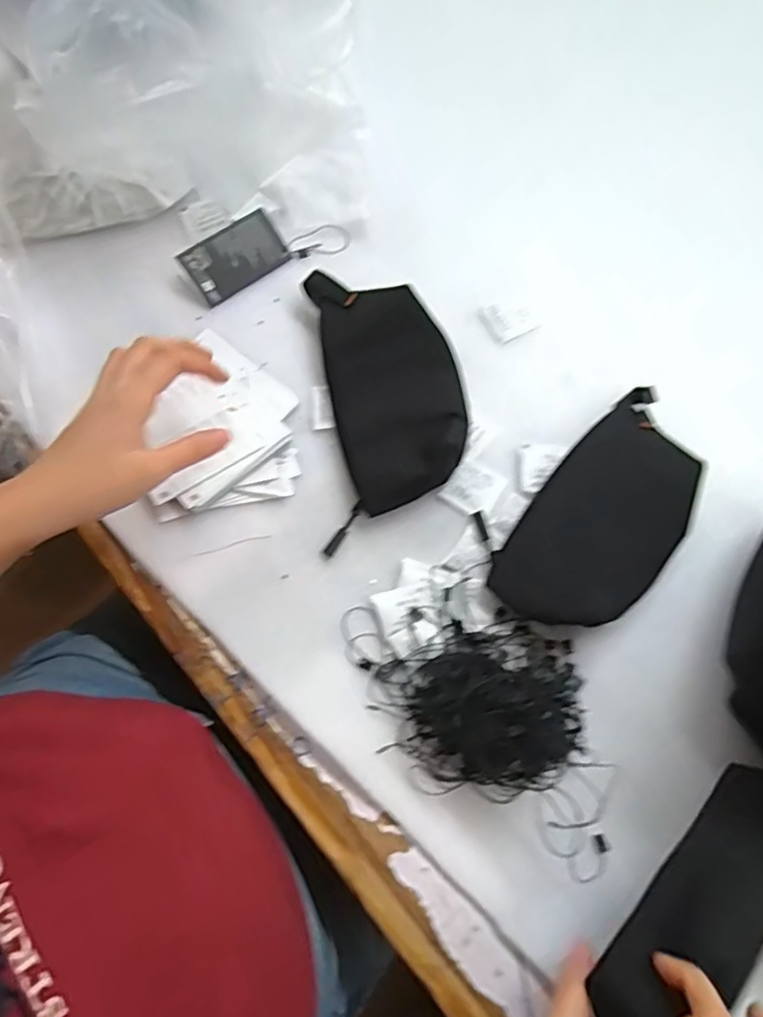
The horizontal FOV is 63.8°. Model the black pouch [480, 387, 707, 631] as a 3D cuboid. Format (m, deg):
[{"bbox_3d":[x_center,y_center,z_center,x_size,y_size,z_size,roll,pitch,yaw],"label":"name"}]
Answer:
[{"bbox_3d":[0.162,0.003,0.442,0.194,0.020,0.111,-37,74,-12],"label":"black pouch"}]

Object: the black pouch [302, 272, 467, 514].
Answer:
[{"bbox_3d":[0.008,-0.101,0.475,0.095,0.031,0.198,-11,70,-3],"label":"black pouch"}]

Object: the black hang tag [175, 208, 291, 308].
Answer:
[{"bbox_3d":[-0.127,-0.219,0.535,0.088,0.011,0.049,-38,105,-13],"label":"black hang tag"}]

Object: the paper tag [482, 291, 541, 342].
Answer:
[{"bbox_3d":[0.113,-0.166,0.531,0.047,0.004,0.036,-28,81,-23],"label":"paper tag"}]

